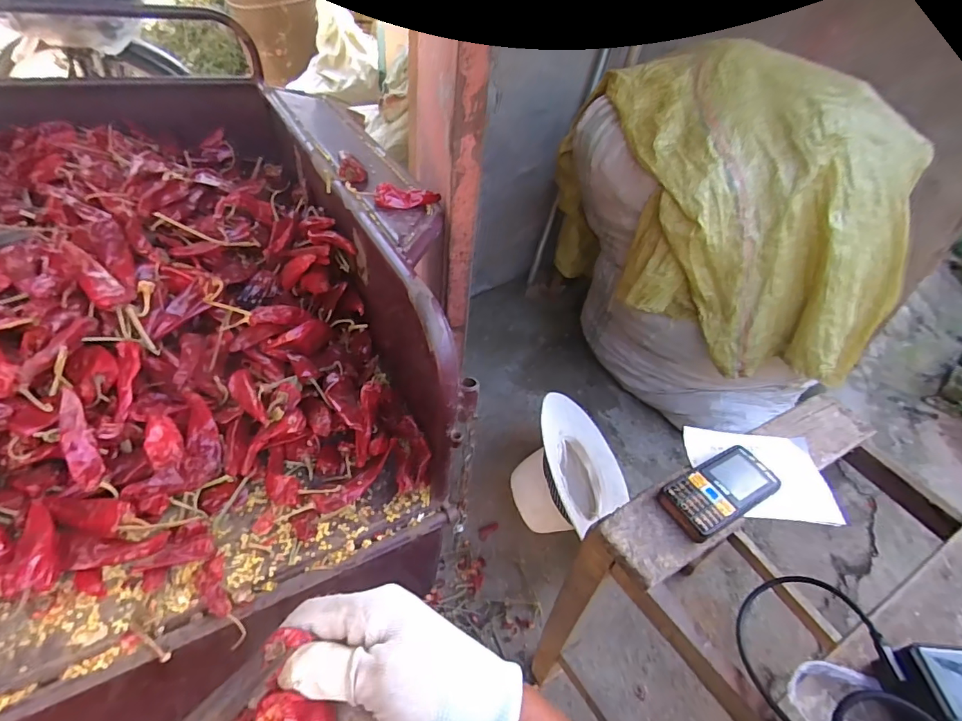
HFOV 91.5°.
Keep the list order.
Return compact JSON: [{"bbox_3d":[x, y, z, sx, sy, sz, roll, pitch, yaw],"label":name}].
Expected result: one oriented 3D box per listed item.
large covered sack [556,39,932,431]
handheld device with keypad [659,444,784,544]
[{"bbox_3d":[0.479,-0.227,1.008,0.628,0.656,0.501,11,41,4],"label":"large covered sack"},{"bbox_3d":[0.241,0.133,0.474,0.124,0.027,0.060,-18,47,-26],"label":"handheld device with keypad"}]

